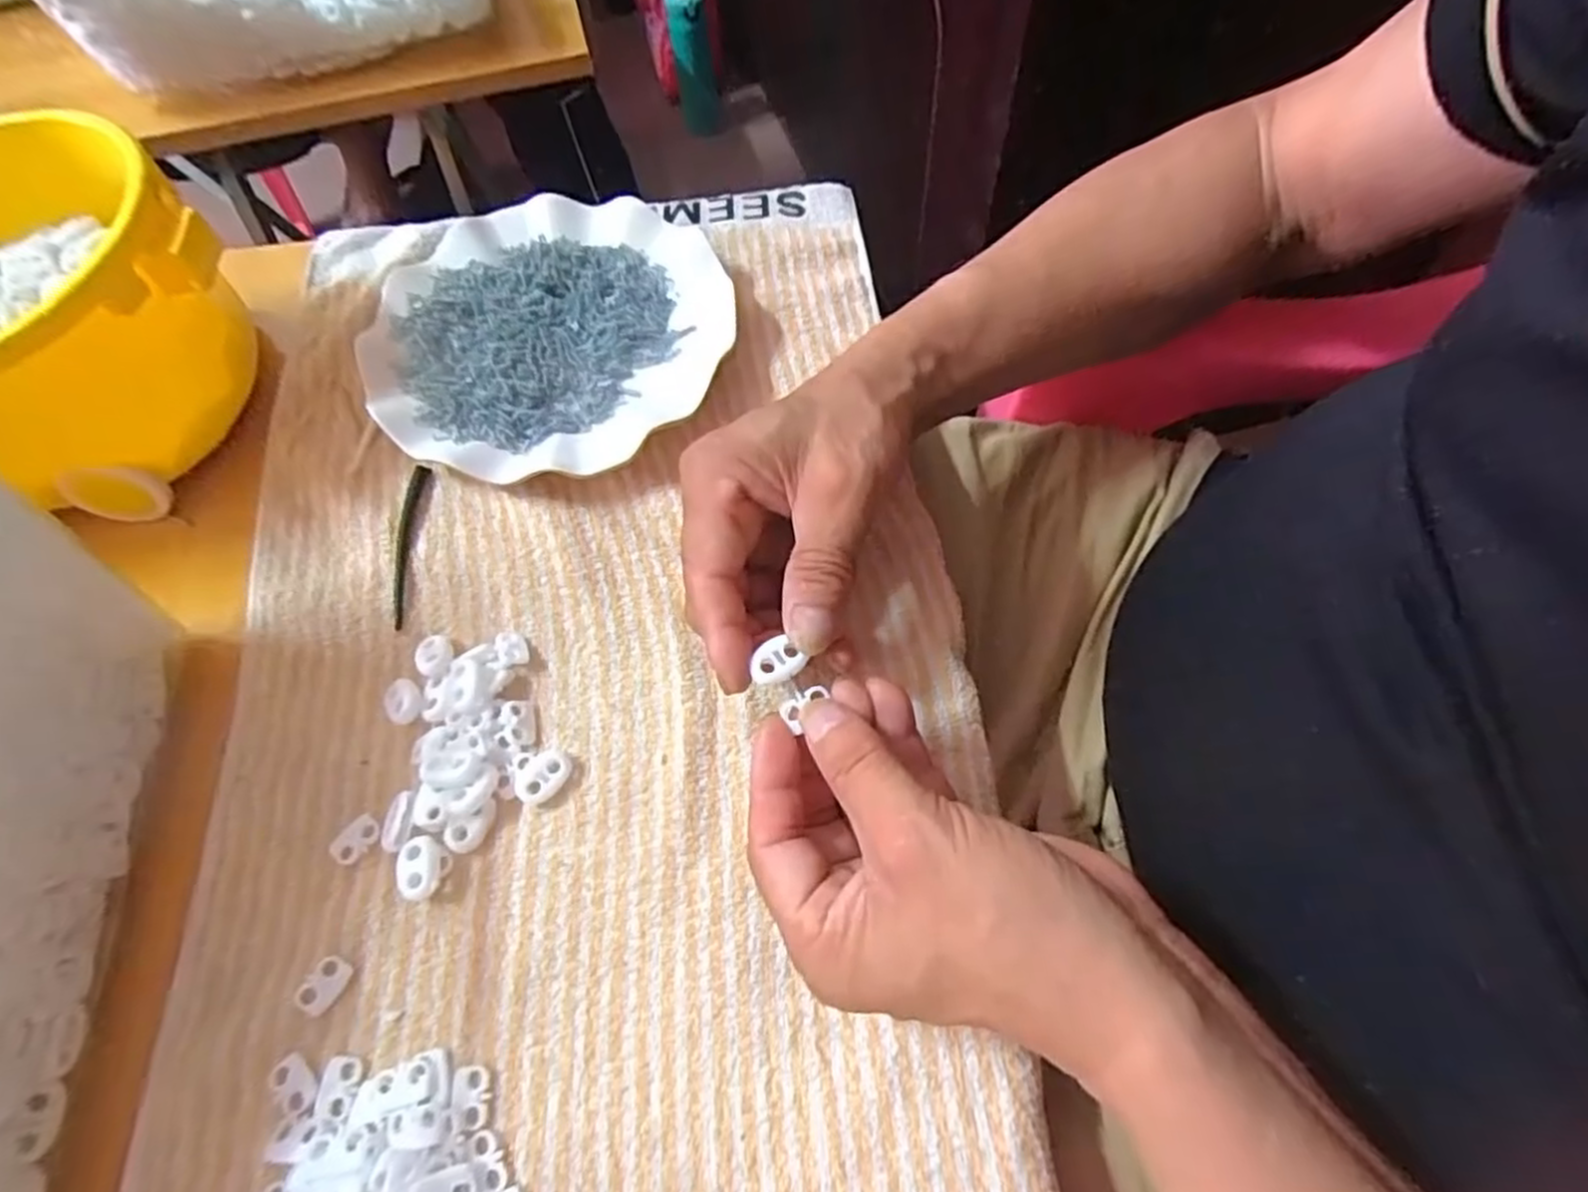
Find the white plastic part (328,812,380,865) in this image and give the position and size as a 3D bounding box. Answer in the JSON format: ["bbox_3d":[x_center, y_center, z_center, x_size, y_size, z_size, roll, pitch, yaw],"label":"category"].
[{"bbox_3d":[-0.168,0.093,0.285,0.012,0.004,0.019,37,71,19],"label":"white plastic part"}]

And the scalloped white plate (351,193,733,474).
[{"bbox_3d":[-0.127,-0.139,0.388,0.180,0.023,0.171,-1,64,3],"label":"scalloped white plate"}]

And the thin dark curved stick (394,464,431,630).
[{"bbox_3d":[-0.179,-0.025,0.344,0.010,0.004,0.086,-5,64,1],"label":"thin dark curved stick"}]

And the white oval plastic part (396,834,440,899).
[{"bbox_3d":[-0.138,0.100,0.275,0.014,0.005,0.022,-5,60,-18],"label":"white oval plastic part"}]

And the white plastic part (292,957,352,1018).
[{"bbox_3d":[-0.165,0.137,0.263,0.013,0.004,0.018,31,69,17],"label":"white plastic part"}]

